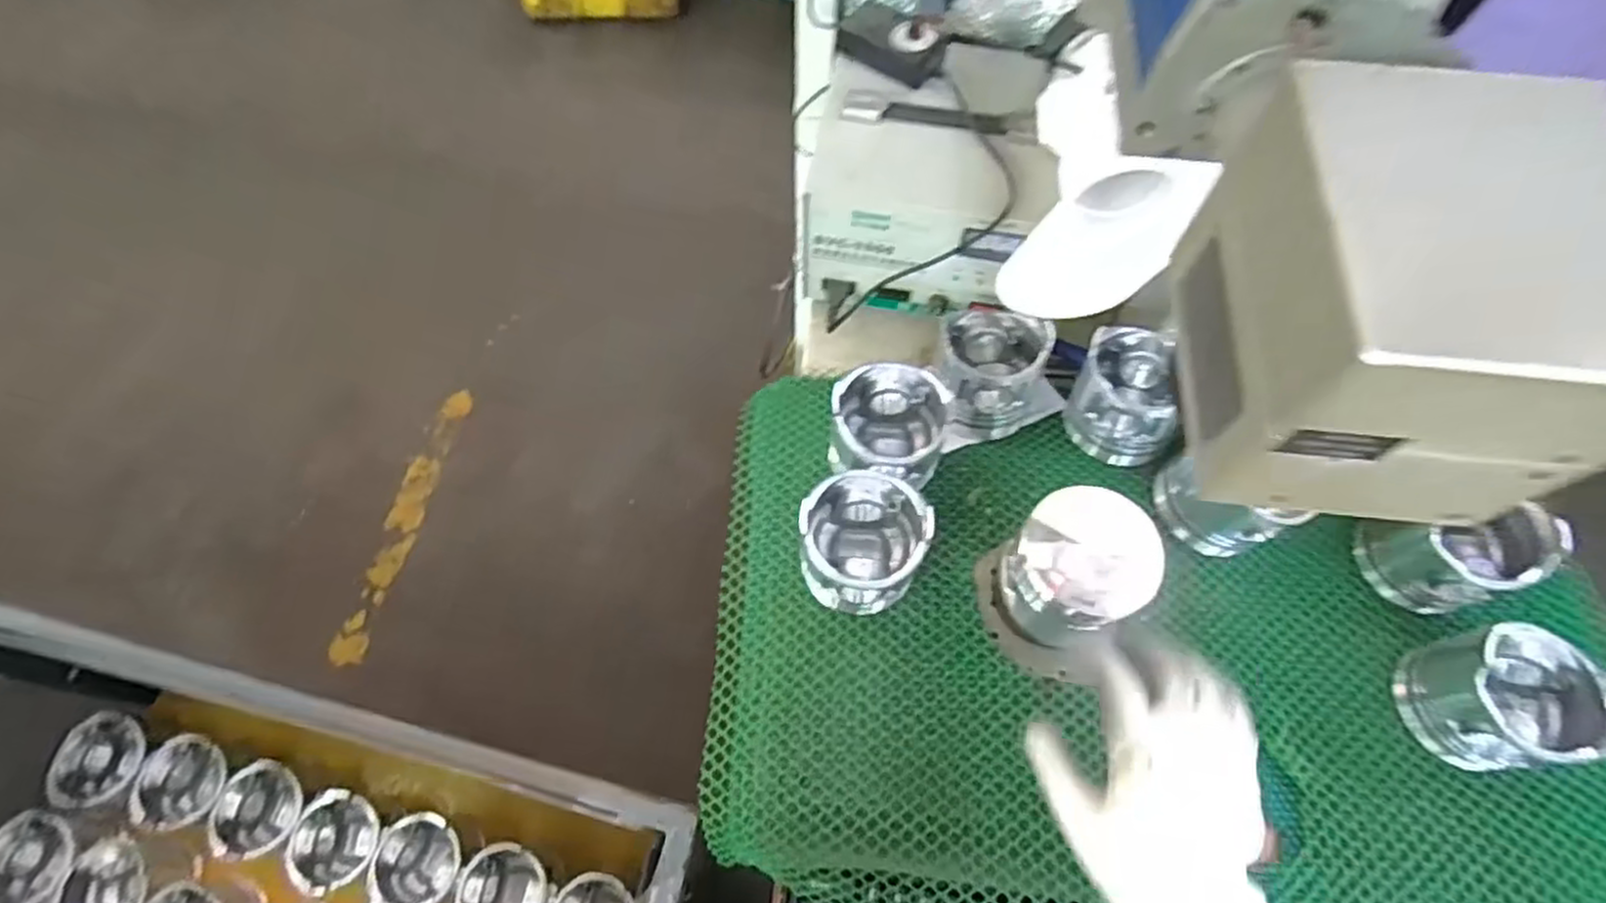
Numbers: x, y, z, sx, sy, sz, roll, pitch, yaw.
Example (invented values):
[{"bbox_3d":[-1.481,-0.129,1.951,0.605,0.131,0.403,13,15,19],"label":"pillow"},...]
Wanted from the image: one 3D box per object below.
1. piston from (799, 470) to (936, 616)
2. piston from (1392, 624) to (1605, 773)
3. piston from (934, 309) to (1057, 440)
[{"bbox_3d":[0.044,0.070,0.575,0.091,0.084,0.092,7,64,1],"label":"piston"},{"bbox_3d":[0.495,0.176,0.543,0.089,0.087,0.088,1,64,-1],"label":"piston"},{"bbox_3d":[0.158,-0.072,0.661,0.091,0.078,0.101,17,64,7],"label":"piston"}]

